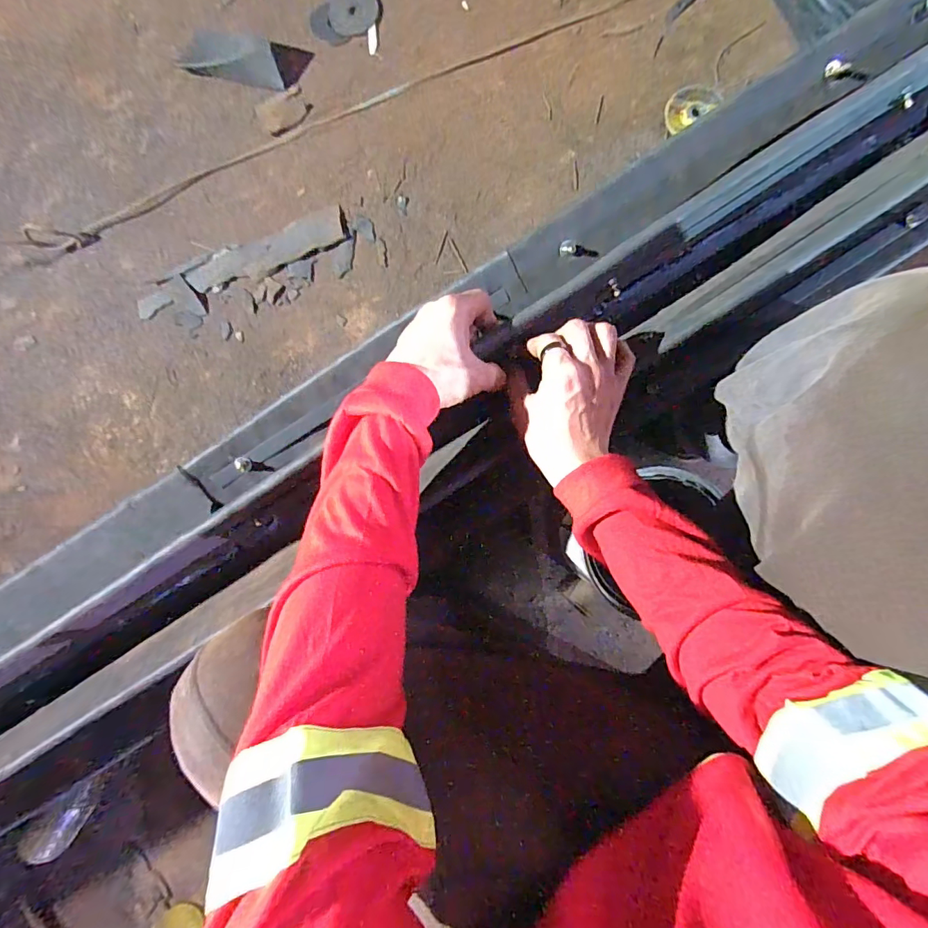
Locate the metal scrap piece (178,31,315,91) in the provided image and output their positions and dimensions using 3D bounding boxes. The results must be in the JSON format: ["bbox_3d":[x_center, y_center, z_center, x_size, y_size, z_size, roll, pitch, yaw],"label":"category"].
[{"bbox_3d":[-0.378,-0.690,0.769,0.223,0.047,0.092,19,89,6],"label":"metal scrap piece"}]

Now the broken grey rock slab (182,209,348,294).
[{"bbox_3d":[-0.325,-0.345,0.755,0.272,0.005,0.061,-19,86,4],"label":"broken grey rock slab"}]

